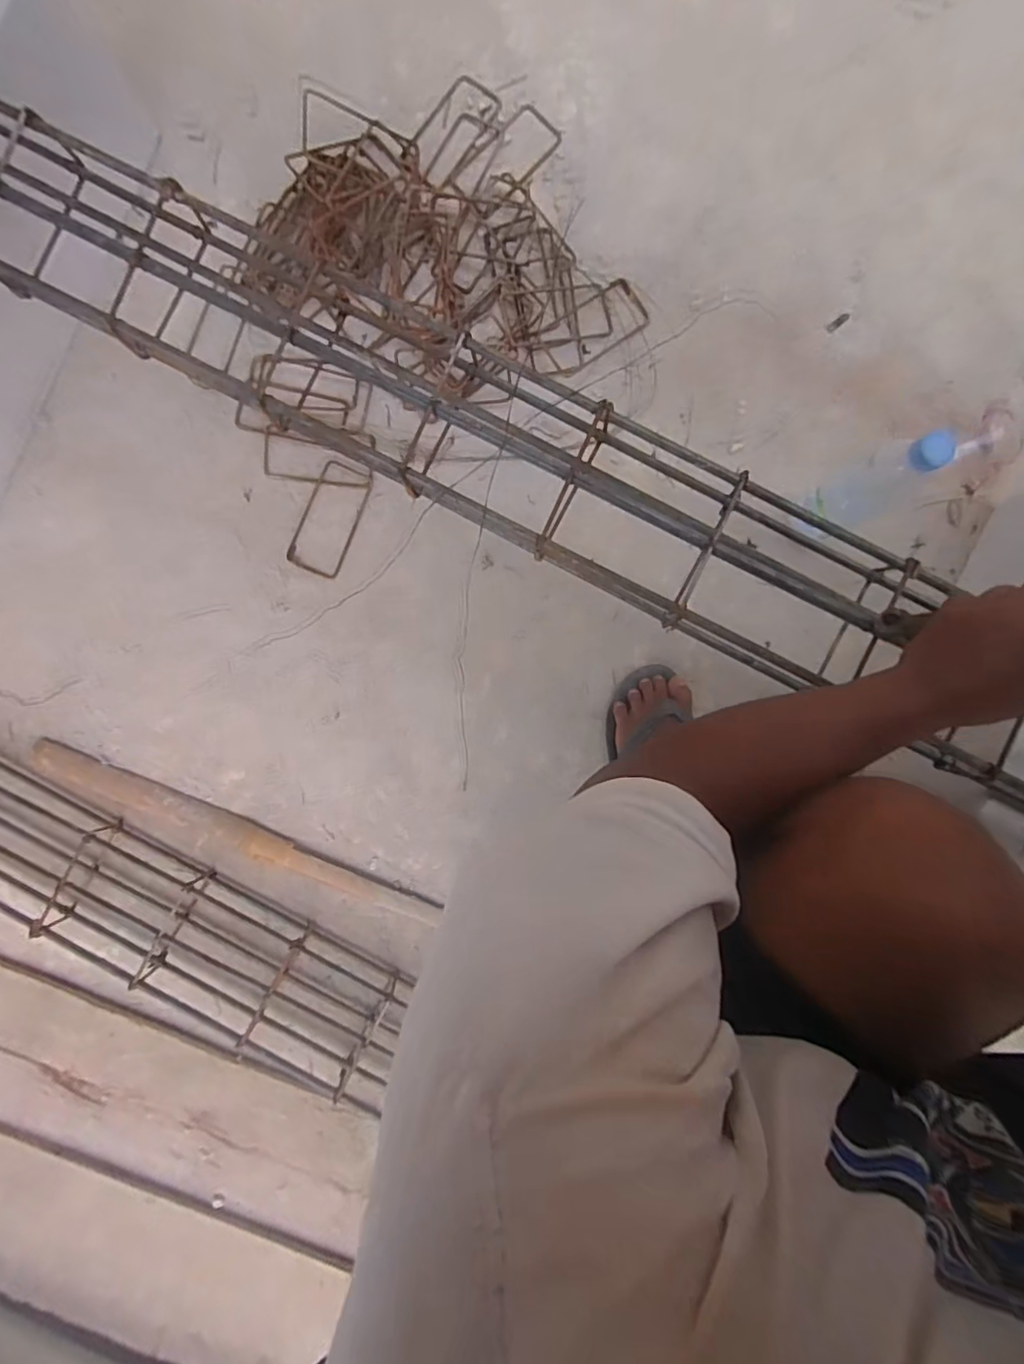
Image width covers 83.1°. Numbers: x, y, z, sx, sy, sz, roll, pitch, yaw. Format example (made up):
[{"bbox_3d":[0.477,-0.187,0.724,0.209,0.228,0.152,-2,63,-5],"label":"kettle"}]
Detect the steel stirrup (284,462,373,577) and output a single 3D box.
[{"bbox_3d":[-0.242,-0.218,0.774,0.072,0.008,0.148,24,91,1],"label":"steel stirrup"}]

